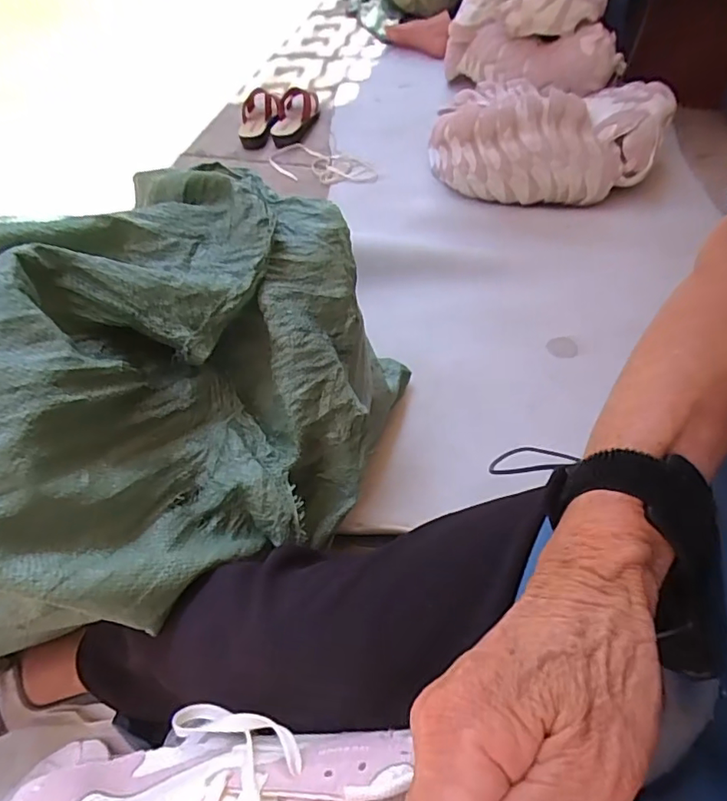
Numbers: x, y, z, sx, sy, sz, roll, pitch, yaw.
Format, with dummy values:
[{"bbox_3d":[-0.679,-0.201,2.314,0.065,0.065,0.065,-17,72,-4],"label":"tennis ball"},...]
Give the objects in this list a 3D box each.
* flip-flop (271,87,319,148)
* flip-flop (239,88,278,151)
[{"bbox_3d":[-0.170,-0.713,1.350,0.106,0.050,0.239,0,55,1],"label":"flip-flop"},{"bbox_3d":[-0.265,-0.708,1.351,0.088,0.047,0.185,-2,55,0],"label":"flip-flop"}]

